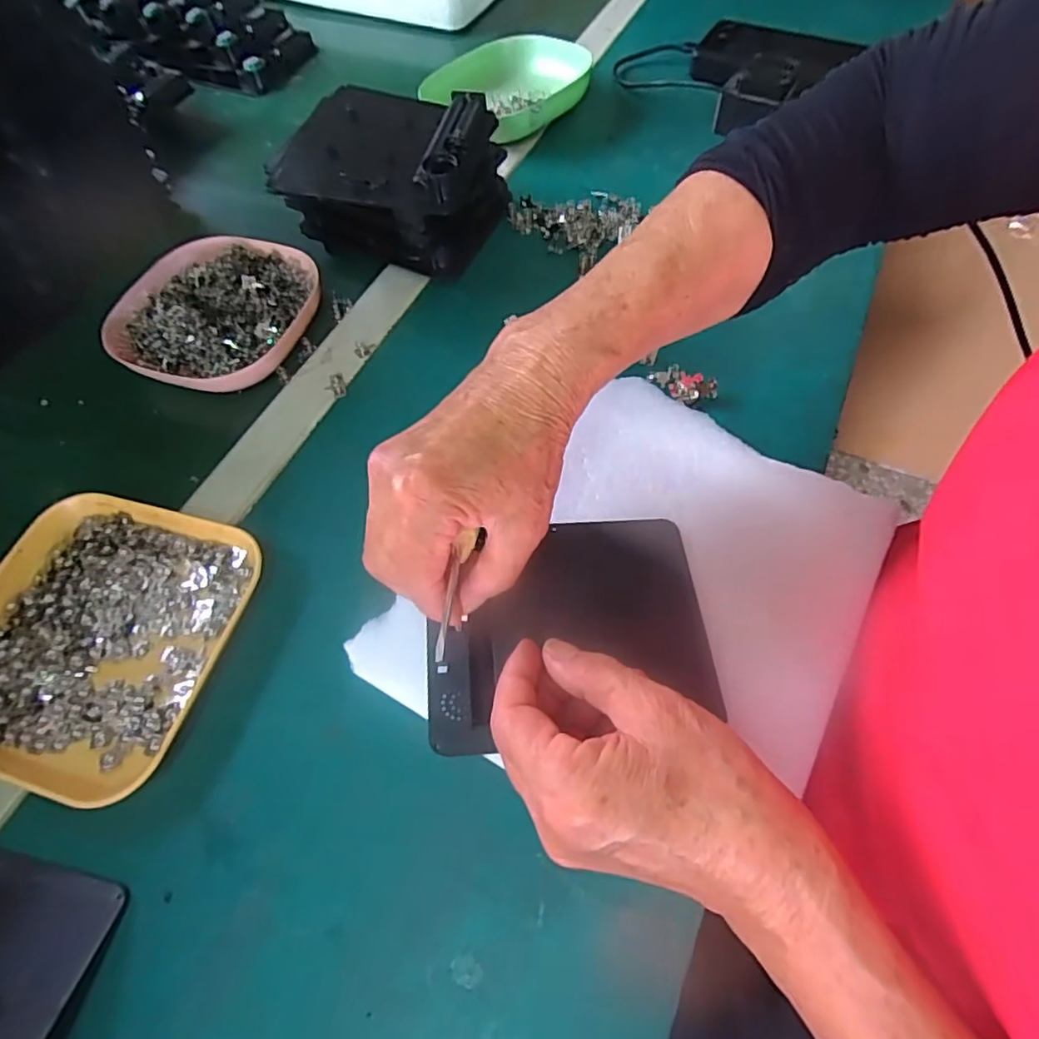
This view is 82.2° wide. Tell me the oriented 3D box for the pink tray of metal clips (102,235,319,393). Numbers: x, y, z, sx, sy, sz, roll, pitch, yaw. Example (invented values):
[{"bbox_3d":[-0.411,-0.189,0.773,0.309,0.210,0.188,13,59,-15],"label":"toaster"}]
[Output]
[{"bbox_3d":[-0.217,-0.153,0.422,0.135,0.023,0.132,15,62,12],"label":"pink tray of metal clips"}]

